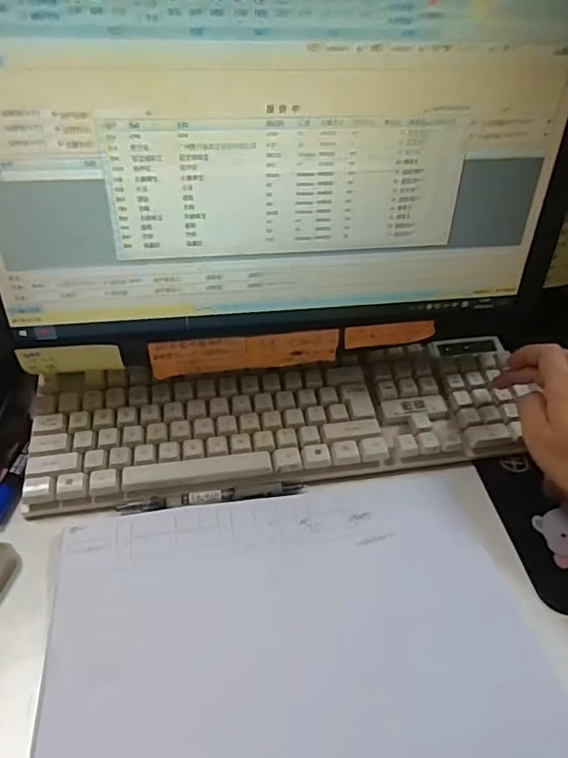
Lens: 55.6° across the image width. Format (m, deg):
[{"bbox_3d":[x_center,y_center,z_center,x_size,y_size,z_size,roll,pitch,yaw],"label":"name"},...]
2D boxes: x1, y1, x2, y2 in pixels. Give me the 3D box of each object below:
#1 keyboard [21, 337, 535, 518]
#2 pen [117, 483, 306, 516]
[{"bbox_3d":[0.005,0.033,0.462,0.414,0.042,0.116,-6,40,-9],"label":"keyboard"},{"bbox_3d":[-0.054,0.093,0.419,0.141,0.011,0.012,-4,40,-8],"label":"pen"}]

